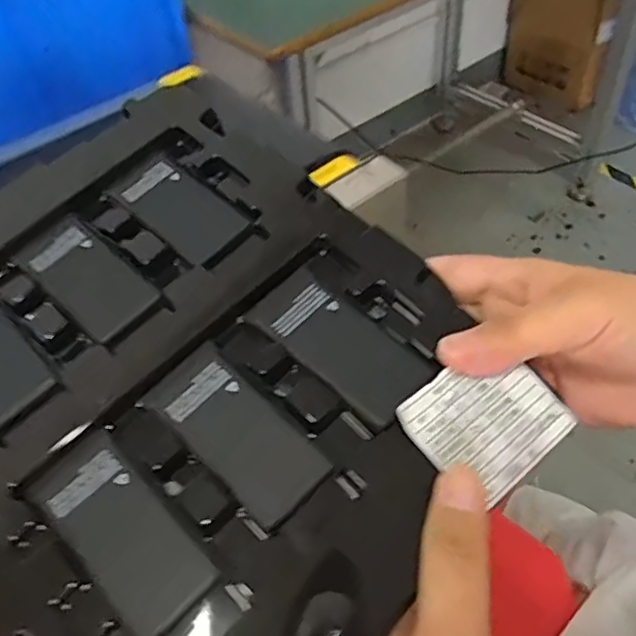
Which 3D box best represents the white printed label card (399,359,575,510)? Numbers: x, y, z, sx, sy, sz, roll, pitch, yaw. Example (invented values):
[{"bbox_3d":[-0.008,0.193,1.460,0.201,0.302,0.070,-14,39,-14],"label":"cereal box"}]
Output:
[{"bbox_3d":[0.067,0.040,0.252,0.059,0.004,0.049,-33,72,-25],"label":"white printed label card"}]

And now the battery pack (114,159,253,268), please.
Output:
[{"bbox_3d":[-0.067,-0.053,0.311,0.067,0.007,0.034,37,72,23],"label":"battery pack"}]

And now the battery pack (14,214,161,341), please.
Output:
[{"bbox_3d":[-0.109,-0.021,0.295,0.074,0.011,0.035,34,60,30],"label":"battery pack"}]

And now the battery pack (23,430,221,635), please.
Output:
[{"bbox_3d":[-0.072,0.077,0.231,0.074,0.012,0.034,34,60,30],"label":"battery pack"}]

